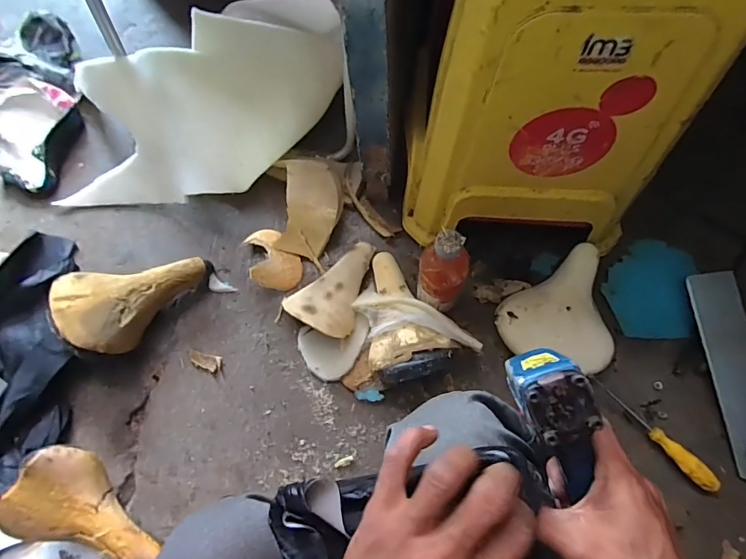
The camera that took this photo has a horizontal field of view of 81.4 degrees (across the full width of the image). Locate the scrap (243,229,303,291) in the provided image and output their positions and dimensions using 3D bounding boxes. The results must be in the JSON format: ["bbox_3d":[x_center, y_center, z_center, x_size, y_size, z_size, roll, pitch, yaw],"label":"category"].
[{"bbox_3d":[-0.175,-0.040,0.756,0.080,0.052,0.121,-22,72,-5],"label":"scrap"}]

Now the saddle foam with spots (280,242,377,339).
[{"bbox_3d":[-0.048,0.023,0.725,0.177,0.050,0.110,-39,74,-10],"label":"saddle foam with spots"}]

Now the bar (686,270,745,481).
[{"bbox_3d":[0.556,0.142,0.658,0.078,0.008,0.307,-8,80,-1],"label":"bar"}]

